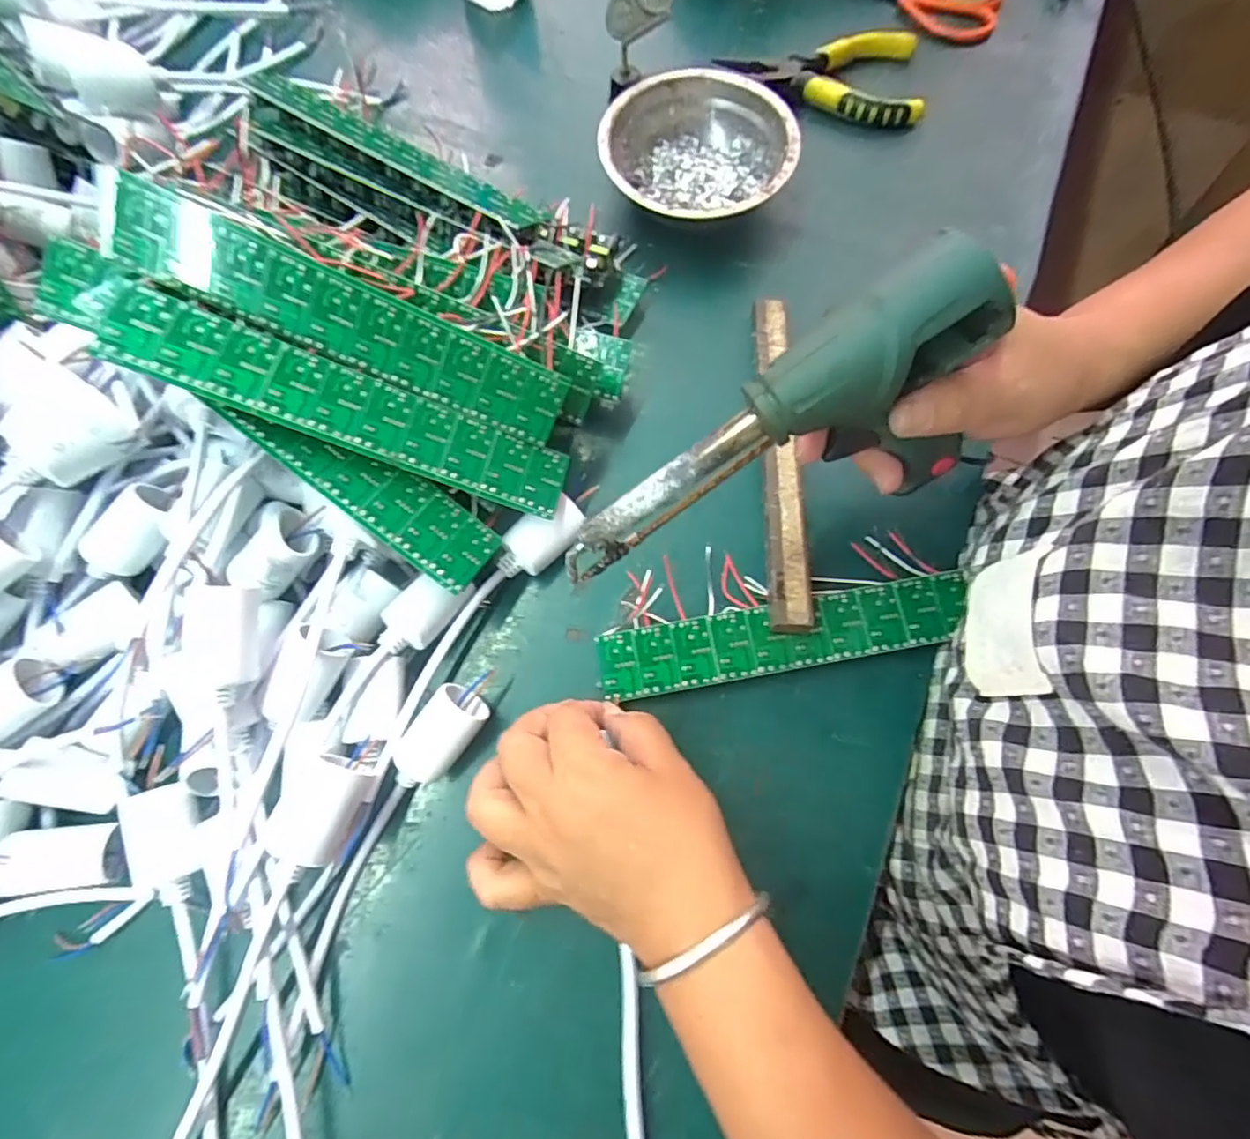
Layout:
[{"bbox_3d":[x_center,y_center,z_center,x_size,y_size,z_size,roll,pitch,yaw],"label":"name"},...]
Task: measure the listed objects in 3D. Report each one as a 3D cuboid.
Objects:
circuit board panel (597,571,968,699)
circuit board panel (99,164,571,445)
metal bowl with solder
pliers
[{"bbox_3d":[0.084,0.035,0.312,0.194,0.005,0.035,-10,73,-1],"label":"circuit board panel"},{"bbox_3d":[-0.129,-0.119,0.282,0.204,0.012,0.040,21,113,-16],"label":"circuit board panel"},{"bbox_3d":[0.048,-0.282,0.405,0.124,0.046,0.121,-7,73,-2],"label":"metal bowl with solder"},{"bbox_3d":[0.147,-0.361,0.437,0.143,0.027,0.069,-2,73,0],"label":"pliers"}]

